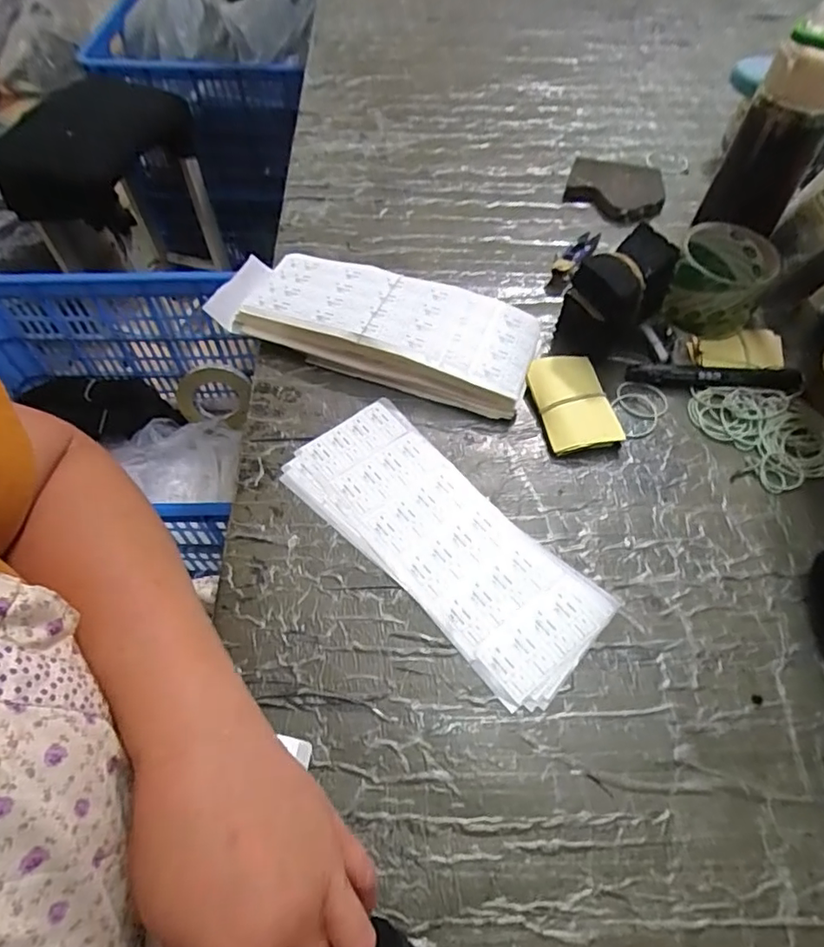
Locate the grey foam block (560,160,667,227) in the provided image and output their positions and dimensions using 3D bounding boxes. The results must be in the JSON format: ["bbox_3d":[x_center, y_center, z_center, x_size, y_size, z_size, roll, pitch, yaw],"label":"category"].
[{"bbox_3d":[0.231,-0.323,0.654,0.107,0.025,0.090,17,59,9],"label":"grey foam block"}]

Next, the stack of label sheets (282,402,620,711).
[{"bbox_3d":[0.022,0.046,0.433,0.108,0.004,0.257,-39,67,-23],"label":"stack of label sheets"}]

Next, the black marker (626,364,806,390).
[{"bbox_3d":[0.268,-0.086,0.509,0.145,0.019,0.020,5,58,1],"label":"black marker"}]

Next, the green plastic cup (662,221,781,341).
[{"bbox_3d":[0.279,-0.174,0.525,0.077,0.069,0.083,1,58,-1],"label":"green plastic cup"}]

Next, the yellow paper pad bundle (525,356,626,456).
[{"bbox_3d":[0.137,-0.060,0.494,0.059,0.018,0.092,-10,59,-8],"label":"yellow paper pad bundle"}]

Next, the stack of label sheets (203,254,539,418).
[{"bbox_3d":[-0.034,-0.140,0.530,0.293,0.041,0.105,18,59,9],"label":"stack of label sheets"}]

